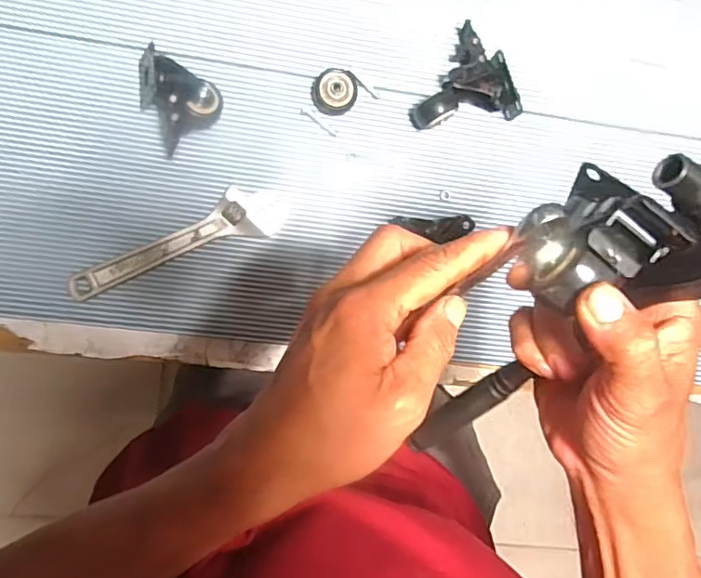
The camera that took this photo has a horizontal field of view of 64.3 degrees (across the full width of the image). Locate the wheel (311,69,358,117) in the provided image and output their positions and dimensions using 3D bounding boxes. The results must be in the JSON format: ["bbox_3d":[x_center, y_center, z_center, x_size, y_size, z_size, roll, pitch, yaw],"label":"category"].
[{"bbox_3d":[-0.014,-0.175,0.498,0.040,0.025,0.034,2,92,-7],"label":"wheel"}]

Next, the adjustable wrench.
[{"bbox_3d":[-0.152,-0.039,0.494,0.196,0.011,0.046,-25,95,-6],"label":"adjustable wrench"}]

